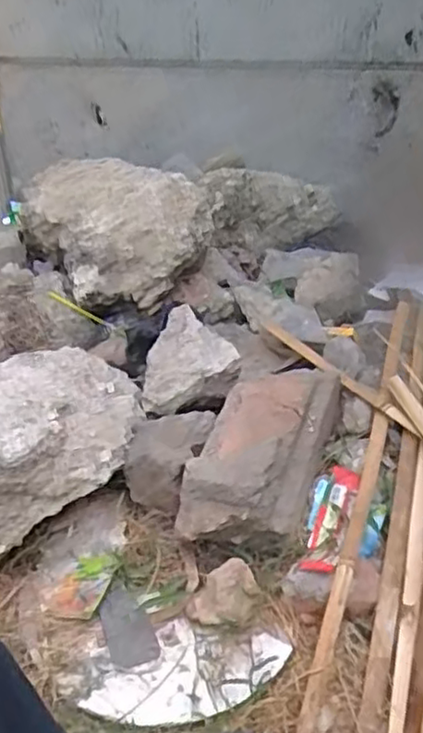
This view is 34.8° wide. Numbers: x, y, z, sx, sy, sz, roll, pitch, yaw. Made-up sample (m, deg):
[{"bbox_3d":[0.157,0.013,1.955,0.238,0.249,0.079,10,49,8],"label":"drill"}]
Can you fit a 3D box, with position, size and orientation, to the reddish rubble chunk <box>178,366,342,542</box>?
[{"bbox_3d":[0.078,0.119,0.999,0.157,0.108,0.329,12,38,16],"label":"reddish rubble chunk"}]

